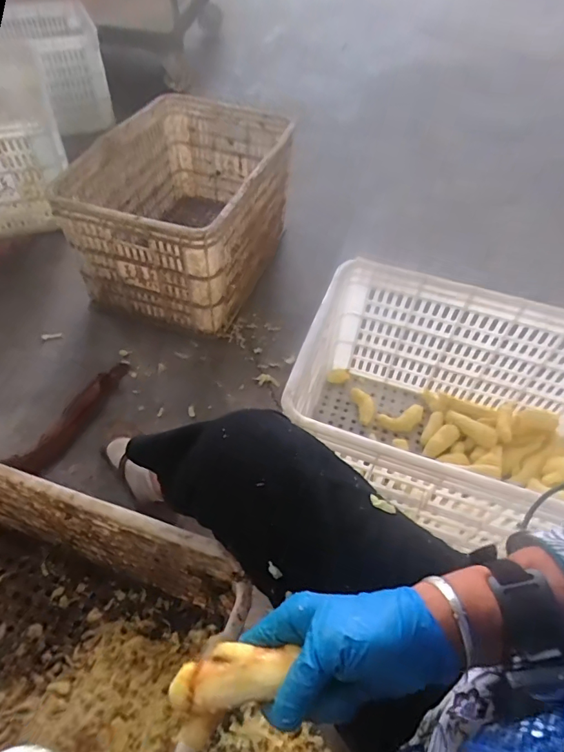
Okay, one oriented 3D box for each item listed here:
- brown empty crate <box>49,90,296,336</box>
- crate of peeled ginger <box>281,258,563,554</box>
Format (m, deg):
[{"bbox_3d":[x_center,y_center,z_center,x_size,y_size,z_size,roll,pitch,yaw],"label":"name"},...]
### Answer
[{"bbox_3d":[-0.211,-0.399,1.085,0.361,0.264,0.545,17,54,9],"label":"brown empty crate"},{"bbox_3d":[0.292,0.078,0.749,0.534,0.289,0.362,16,54,8],"label":"crate of peeled ginger"}]

